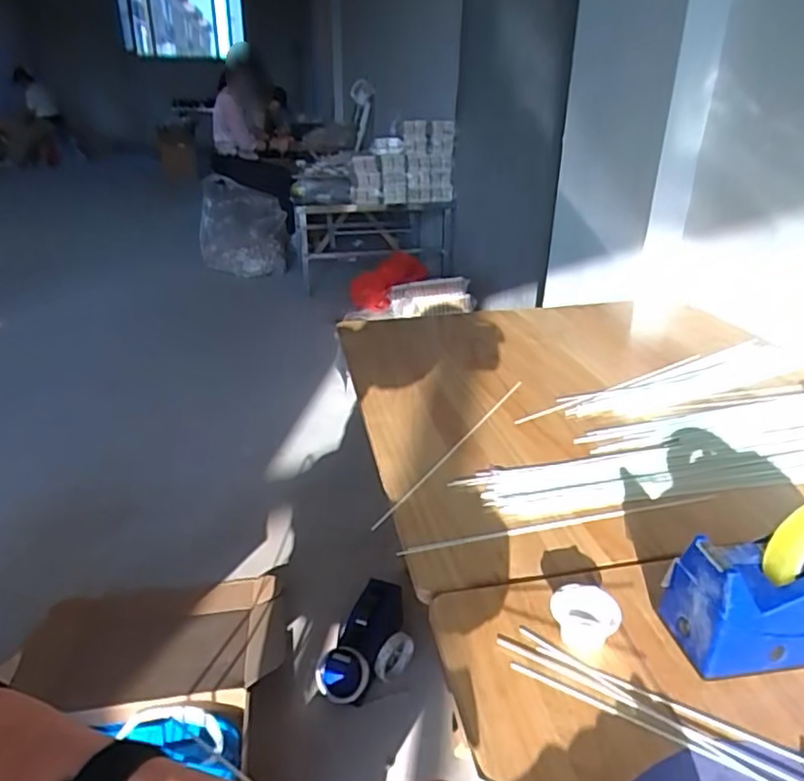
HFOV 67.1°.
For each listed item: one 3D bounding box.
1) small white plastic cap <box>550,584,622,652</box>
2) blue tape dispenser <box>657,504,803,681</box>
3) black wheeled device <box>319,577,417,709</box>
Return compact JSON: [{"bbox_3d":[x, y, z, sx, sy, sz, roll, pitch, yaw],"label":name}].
[{"bbox_3d":[0.152,0.191,0.506,0.053,0.033,0.046,14,30,27],"label":"small white plastic cap"},{"bbox_3d":[0.322,0.148,0.477,0.202,0.130,0.070,-6,27,-9],"label":"blue tape dispenser"},{"bbox_3d":[-0.044,0.442,1.068,0.127,0.079,0.213,12,28,23],"label":"black wheeled device"}]

